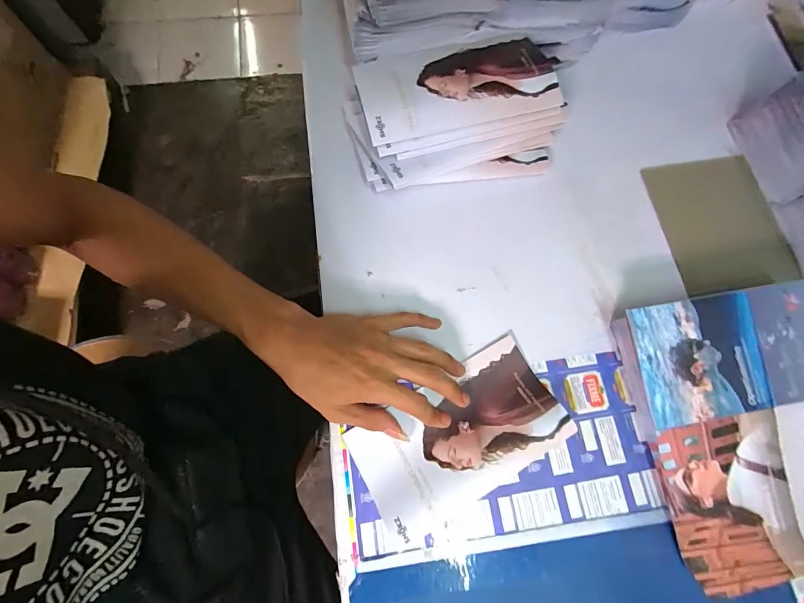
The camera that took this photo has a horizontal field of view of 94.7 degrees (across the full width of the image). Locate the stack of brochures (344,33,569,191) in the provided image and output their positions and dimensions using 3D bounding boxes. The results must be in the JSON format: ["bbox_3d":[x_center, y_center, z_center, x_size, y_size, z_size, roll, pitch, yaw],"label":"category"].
[{"bbox_3d":[0.048,-0.190,0.362,0.191,0.069,0.134,-12,75,-5],"label":"stack of brochures"}]

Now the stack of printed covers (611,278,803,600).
[{"bbox_3d":[0.304,0.107,0.310,0.184,0.044,0.229,-11,75,-5],"label":"stack of printed covers"}]

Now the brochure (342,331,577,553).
[{"bbox_3d":[0.050,0.115,0.316,0.175,0.017,0.101,-30,76,-9],"label":"brochure"}]

